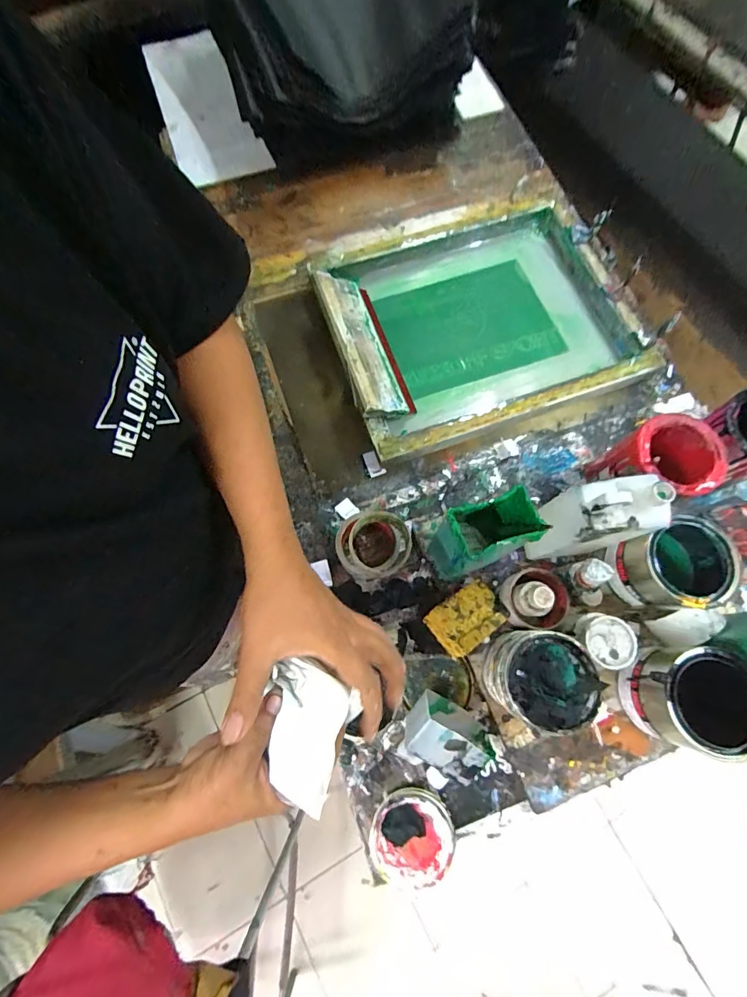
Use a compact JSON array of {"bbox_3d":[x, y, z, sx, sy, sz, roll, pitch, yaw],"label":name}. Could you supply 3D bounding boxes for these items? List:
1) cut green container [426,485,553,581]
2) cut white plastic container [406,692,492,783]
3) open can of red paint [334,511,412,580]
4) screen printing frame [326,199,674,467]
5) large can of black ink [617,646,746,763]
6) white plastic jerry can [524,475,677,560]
[{"bbox_3d":[0.134,0.054,0.552,0.094,0.203,0.067,-25,75,-8],"label":"cut green container"},{"bbox_3d":[0.092,0.301,0.535,0.108,0.074,0.073,28,75,7],"label":"cut white plastic container"},{"bbox_3d":[-0.004,0.070,0.609,0.106,0.078,0.090,13,74,3],"label":"open can of red paint"},{"bbox_3d":[0.183,-0.335,0.744,0.530,0.062,0.438,-18,75,-6],"label":"screen printing frame"},{"bbox_3d":[0.356,0.225,0.478,0.097,0.098,0.104,0,73,-1],"label":"large can of black ink"},{"bbox_3d":[0.262,0.038,0.540,0.110,0.232,0.065,-5,74,-3],"label":"white plastic jerry can"}]

